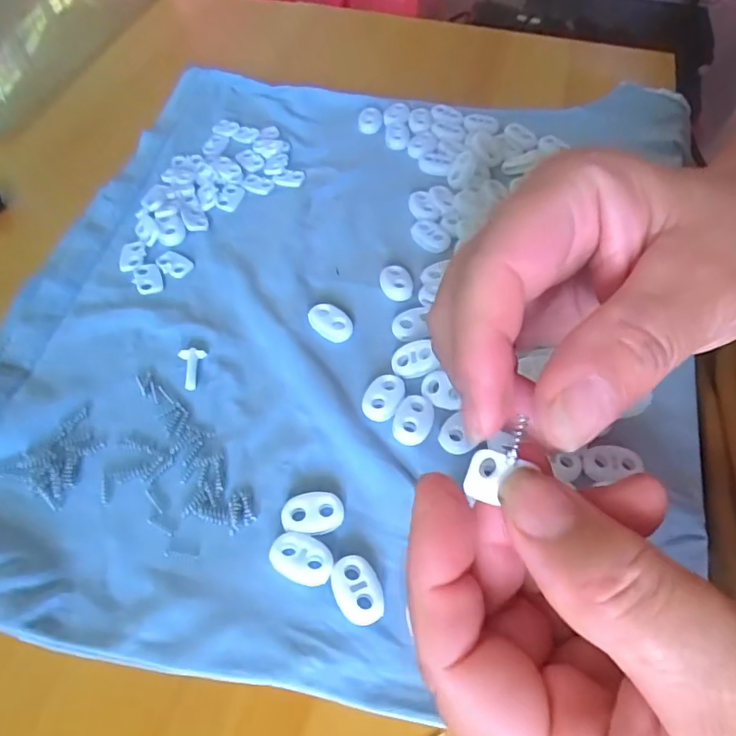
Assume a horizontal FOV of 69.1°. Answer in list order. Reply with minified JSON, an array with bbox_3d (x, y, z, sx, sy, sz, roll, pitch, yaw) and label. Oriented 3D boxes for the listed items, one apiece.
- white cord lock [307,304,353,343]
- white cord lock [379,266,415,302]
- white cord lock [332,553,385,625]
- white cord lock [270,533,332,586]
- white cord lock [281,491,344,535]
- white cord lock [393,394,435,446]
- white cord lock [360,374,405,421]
[{"bbox_3d":[-0.017,-0.020,0.244,0.015,0.006,0.022,-33,62,-20],"label":"white cord lock"},{"bbox_3d":[0.013,-0.041,0.257,0.015,0.006,0.021,-9,57,-6],"label":"white cord lock"},{"bbox_3d":[-0.004,0.074,0.179,0.015,0.004,0.022,-19,58,-12],"label":"white cord lock"},{"bbox_3d":[-0.023,0.066,0.184,0.022,0.006,0.016,15,57,10],"label":"white cord lock"},{"bbox_3d":[-0.020,0.053,0.194,0.022,0.005,0.015,-2,56,-2],"label":"white cord lock"},{"bbox_3d":[0.018,0.020,0.215,0.015,0.004,0.022,15,57,10],"label":"white cord lock"},{"bbox_3d":[0.007,0.011,0.221,0.015,0.004,0.022,24,59,15],"label":"white cord lock"}]

